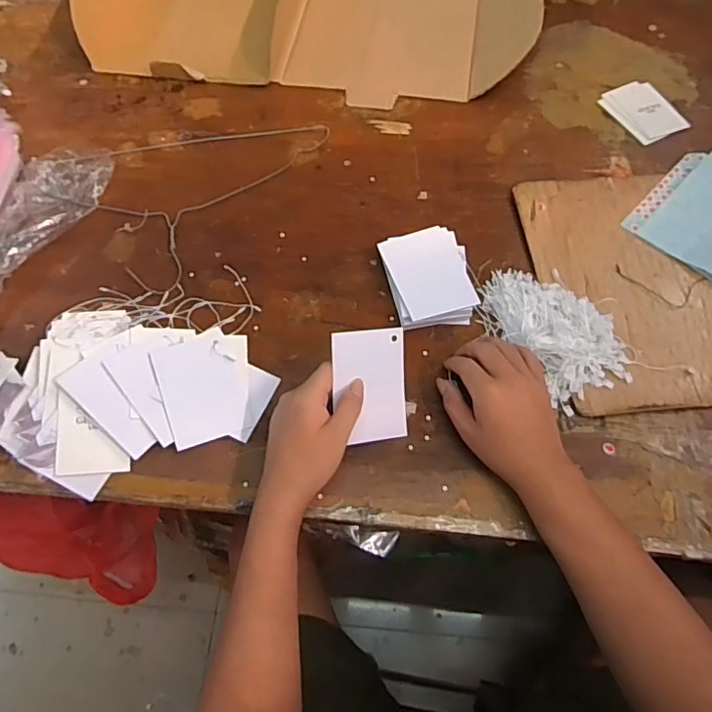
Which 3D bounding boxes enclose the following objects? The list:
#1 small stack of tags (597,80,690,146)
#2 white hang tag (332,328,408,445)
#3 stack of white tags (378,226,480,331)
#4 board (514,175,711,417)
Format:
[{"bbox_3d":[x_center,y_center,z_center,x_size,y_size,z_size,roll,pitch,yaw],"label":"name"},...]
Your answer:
[{"bbox_3d":[0.364,-0.309,0.693,0.078,0.006,0.093,-25,66,-10],"label":"small stack of tags"},{"bbox_3d":[0.013,0.027,0.486,0.070,0.004,0.098,-5,98,-25],"label":"white hang tag"},{"bbox_3d":[0.078,-0.079,0.570,0.087,0.026,0.105,-12,64,-4],"label":"stack of white tags"},{"bbox_3d":[0.316,-0.081,0.577,0.239,0.012,0.284,-5,64,-1],"label":"board"}]

